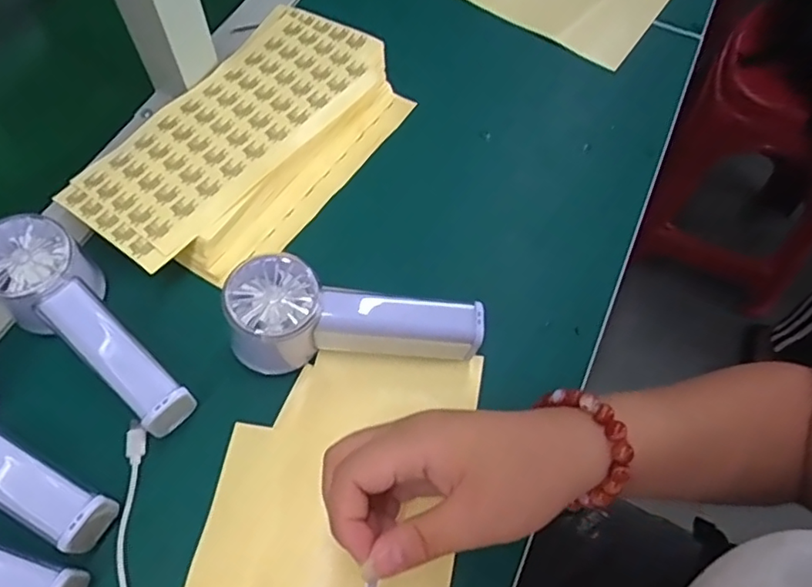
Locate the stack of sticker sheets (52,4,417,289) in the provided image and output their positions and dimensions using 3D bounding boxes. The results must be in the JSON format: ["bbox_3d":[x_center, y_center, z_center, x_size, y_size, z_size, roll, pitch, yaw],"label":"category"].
[{"bbox_3d":[-0.114,-0.112,0.443,0.134,0.043,0.245,31,64,14],"label":"stack of sticker sheets"}]

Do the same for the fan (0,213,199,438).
[{"bbox_3d":[-0.185,0.021,0.349,0.149,0.058,0.054,40,67,18],"label":"fan"}]

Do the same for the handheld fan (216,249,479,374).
[{"bbox_3d":[-0.030,0.020,0.358,0.147,0.055,0.050,7,61,2],"label":"handheld fan"}]

